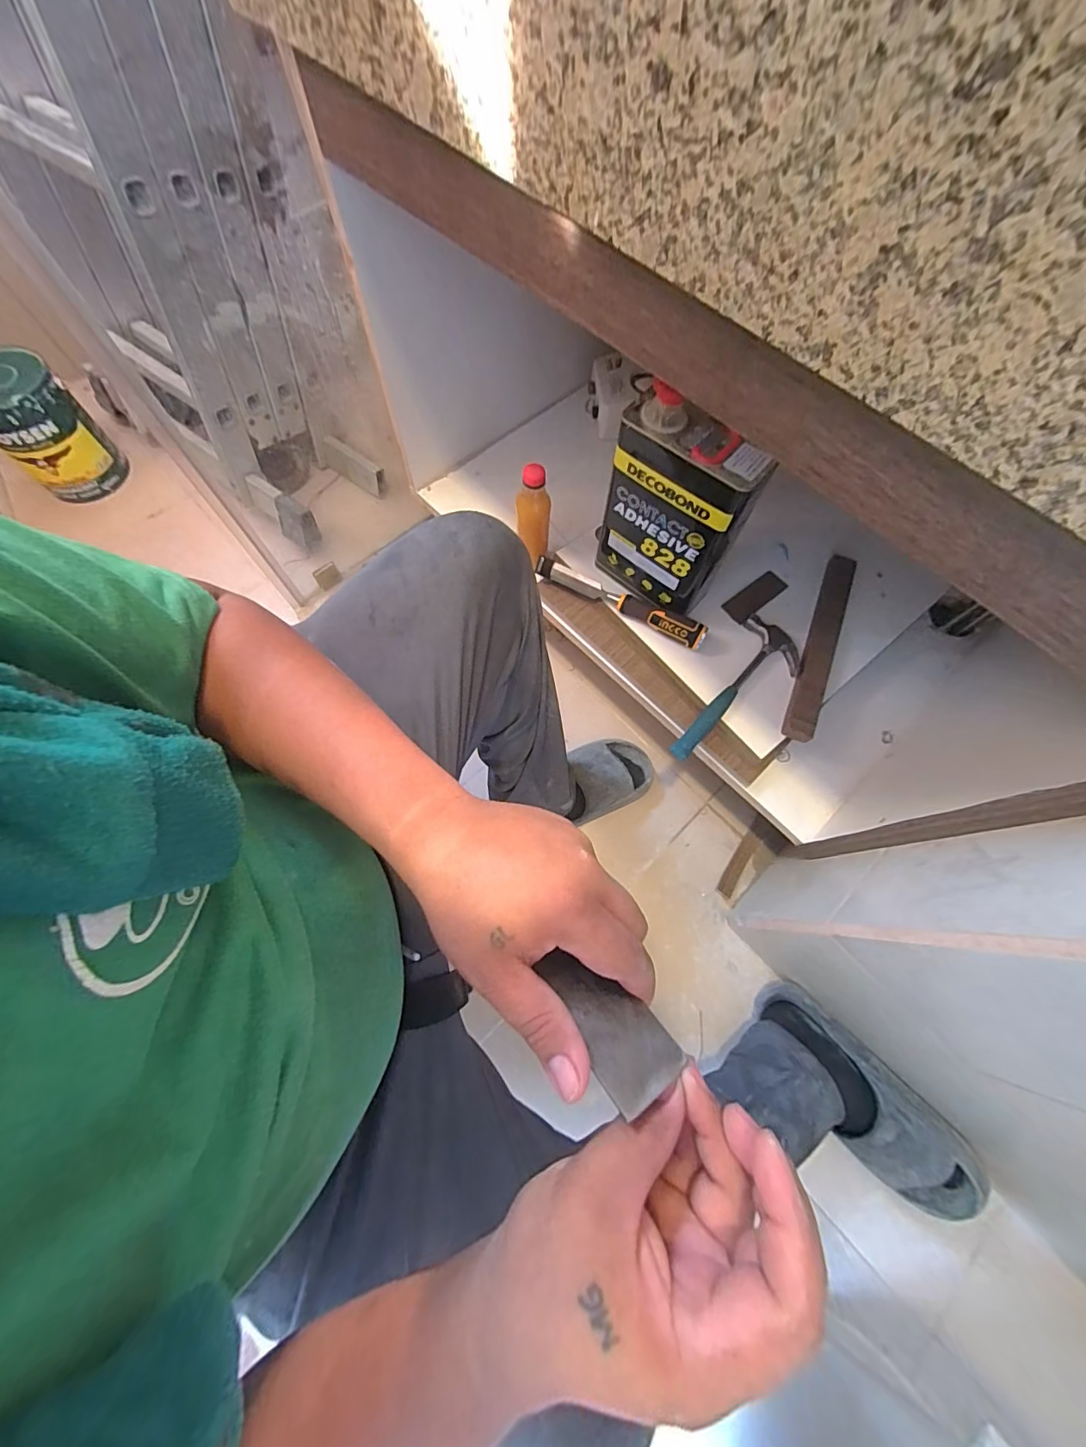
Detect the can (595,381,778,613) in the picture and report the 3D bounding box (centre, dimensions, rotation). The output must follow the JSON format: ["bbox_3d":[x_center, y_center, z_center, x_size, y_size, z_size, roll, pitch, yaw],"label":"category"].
[{"bbox_3d":[0.161,-0.266,0.618,0.180,0.230,0.086,37,73,12],"label":"can"}]

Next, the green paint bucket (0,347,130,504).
[{"bbox_3d":[-0.998,-0.591,0.968,0.166,0.206,0.163,0,70,-1],"label":"green paint bucket"}]

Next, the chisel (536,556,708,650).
[{"bbox_3d":[0.112,-0.182,0.719,0.272,0.043,0.027,30,73,11],"label":"chisel"}]

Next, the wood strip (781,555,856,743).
[{"bbox_3d":[0.406,-0.116,0.699,0.036,0.025,0.319,22,72,9],"label":"wood strip"}]

